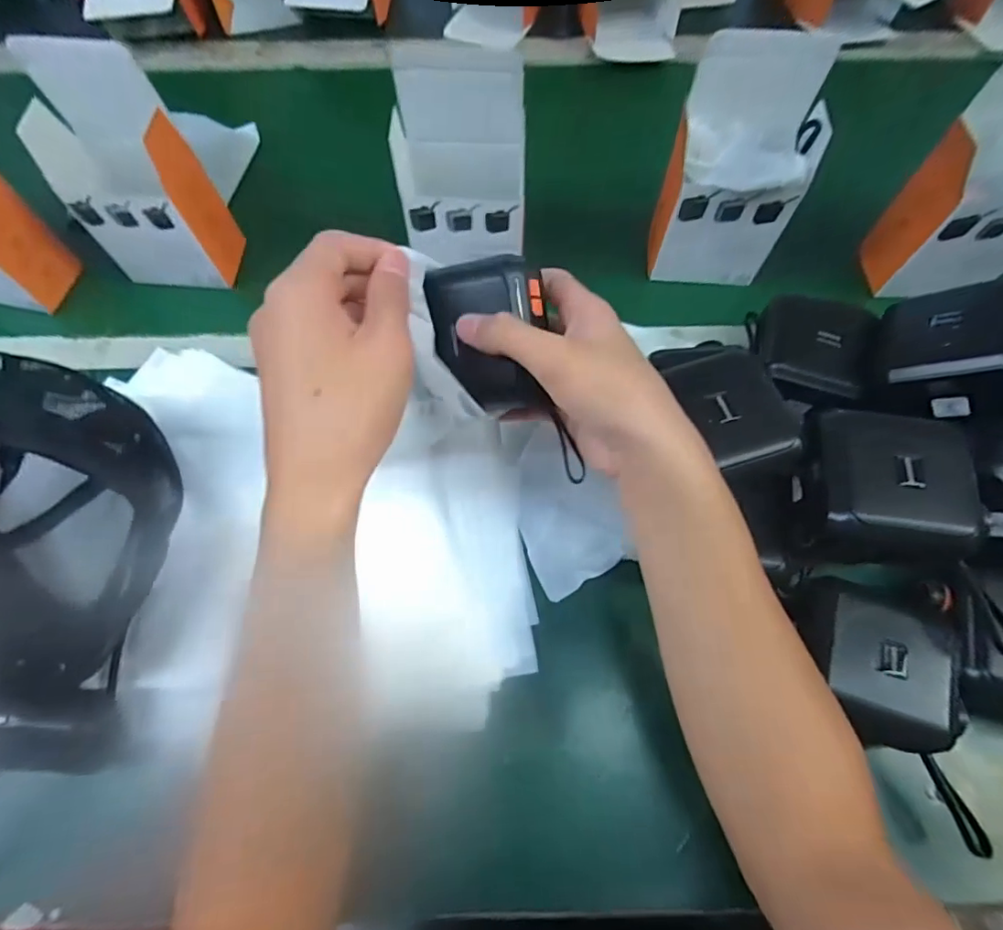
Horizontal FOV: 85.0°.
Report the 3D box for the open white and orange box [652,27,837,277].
[{"bbox_3d":[0.193,-0.243,0.456,0.106,0.168,0.072,14,66,6],"label":"open white and orange box"}]

